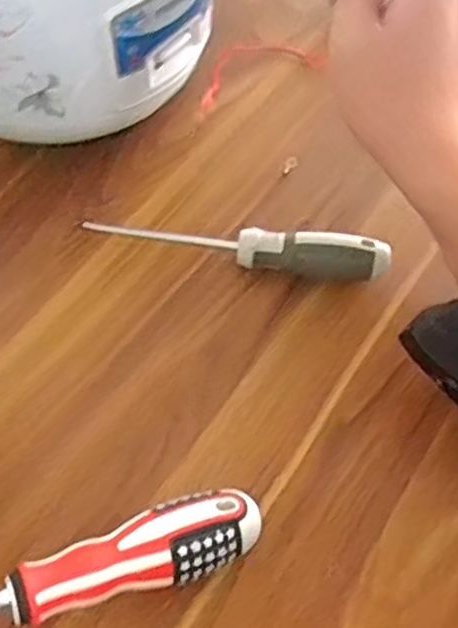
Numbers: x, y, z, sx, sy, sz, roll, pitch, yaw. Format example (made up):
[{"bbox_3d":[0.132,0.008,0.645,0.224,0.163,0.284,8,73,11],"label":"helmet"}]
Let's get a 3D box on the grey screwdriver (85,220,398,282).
[{"bbox_3d":[0.005,-0.039,0.425,0.175,0.023,0.024,7,61,1],"label":"grey screwdriver"}]

